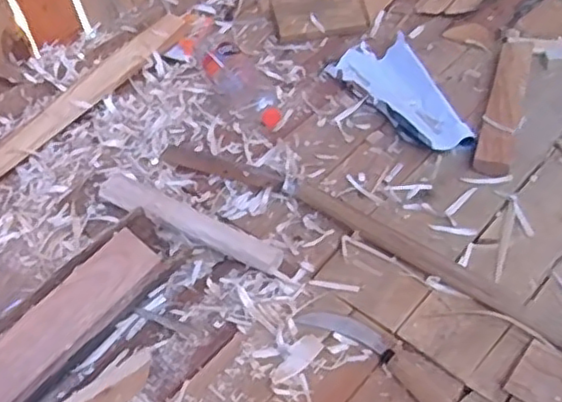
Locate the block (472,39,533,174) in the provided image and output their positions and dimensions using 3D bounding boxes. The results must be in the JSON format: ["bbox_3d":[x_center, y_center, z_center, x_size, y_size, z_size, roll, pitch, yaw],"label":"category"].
[{"bbox_3d":[0.326,-0.143,0.943,0.048,0.026,0.291,14,51,15],"label":"block"}]

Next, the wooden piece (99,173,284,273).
[{"bbox_3d":[-0.112,0.025,0.808,0.245,0.013,0.046,24,42,13],"label":"wooden piece"}]

